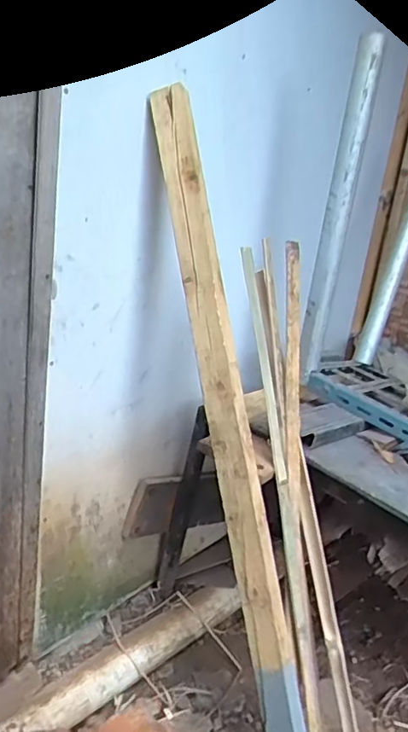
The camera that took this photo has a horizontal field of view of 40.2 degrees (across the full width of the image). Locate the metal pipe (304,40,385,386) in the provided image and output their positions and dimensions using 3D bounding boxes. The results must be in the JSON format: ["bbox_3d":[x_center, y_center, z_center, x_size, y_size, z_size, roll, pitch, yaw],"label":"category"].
[{"bbox_3d":[0.264,-0.299,1.111,0.043,0.630,0.044,9,17,4],"label":"metal pipe"}]

